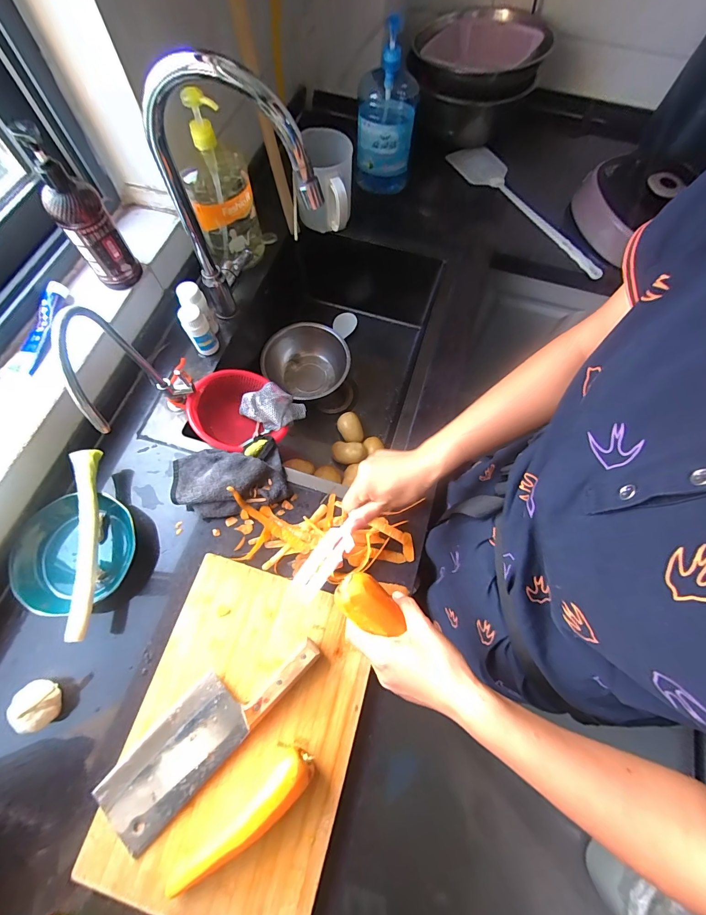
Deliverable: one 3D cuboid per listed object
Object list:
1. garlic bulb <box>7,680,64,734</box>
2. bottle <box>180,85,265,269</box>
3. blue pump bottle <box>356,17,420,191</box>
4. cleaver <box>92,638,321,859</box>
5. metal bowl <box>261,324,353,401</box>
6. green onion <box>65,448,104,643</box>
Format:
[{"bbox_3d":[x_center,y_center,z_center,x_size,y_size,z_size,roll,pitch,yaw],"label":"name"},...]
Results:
[{"bbox_3d":[-0.402,0.317,0.468,0.051,0.043,0.056,-18,71,-9],"label":"garlic bulb"},{"bbox_3d":[-0.235,-0.477,0.649,0.109,0.250,0.089,-14,70,-7],"label":"bottle"},{"bbox_3d":[0.068,-0.687,0.748,0.114,0.256,0.091,0,69,-2],"label":"blue pump bottle"},{"bbox_3d":[-0.179,0.332,0.459,0.303,0.017,0.089,-45,72,-9],"label":"cleaver"},{"bbox_3d":[-0.102,-0.217,0.871,0.183,0.093,0.171,1,69,-2],"label":"metal bowl"},{"bbox_3d":[-0.381,0.115,0.516,0.035,0.027,0.260,-11,70,-6],"label":"green onion"}]

